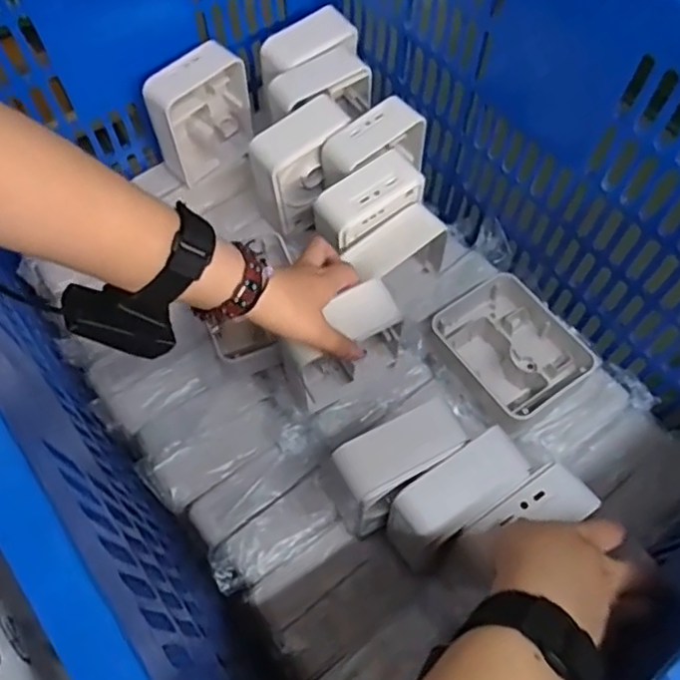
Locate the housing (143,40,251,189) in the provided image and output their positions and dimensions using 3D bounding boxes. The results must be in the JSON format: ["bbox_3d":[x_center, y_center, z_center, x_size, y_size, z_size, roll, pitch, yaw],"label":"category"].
[{"bbox_3d":[-0.144,-0.234,0.667,0.103,0.134,0.040,-36,69,-17],"label":"housing"}]

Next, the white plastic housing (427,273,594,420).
[{"bbox_3d":[0.160,0.005,0.592,0.099,0.042,0.128,-30,67,-15],"label":"white plastic housing"}]

